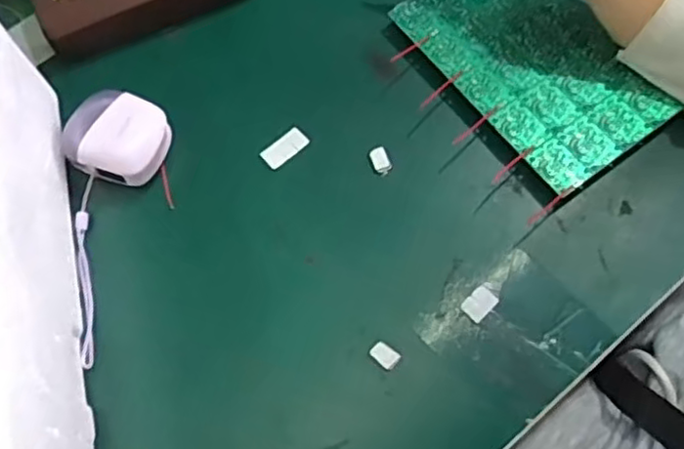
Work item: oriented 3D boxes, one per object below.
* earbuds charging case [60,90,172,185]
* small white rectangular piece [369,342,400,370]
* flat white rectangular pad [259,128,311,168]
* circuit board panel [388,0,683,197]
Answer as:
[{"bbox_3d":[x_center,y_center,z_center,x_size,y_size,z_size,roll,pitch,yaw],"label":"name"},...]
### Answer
[{"bbox_3d":[-0.143,-0.056,0.422,0.061,0.031,0.055,13,69,8],"label":"earbuds charging case"},{"bbox_3d":[0.025,0.076,0.388,0.017,0.004,0.012,35,73,16],"label":"small white rectangular piece"},{"bbox_3d":[-0.038,-0.052,0.444,0.031,0.004,0.018,-35,70,-11],"label":"flat white rectangular pad"},{"bbox_3d":[0.126,-0.111,0.445,0.103,0.006,0.174,-36,72,-9],"label":"circuit board panel"}]

